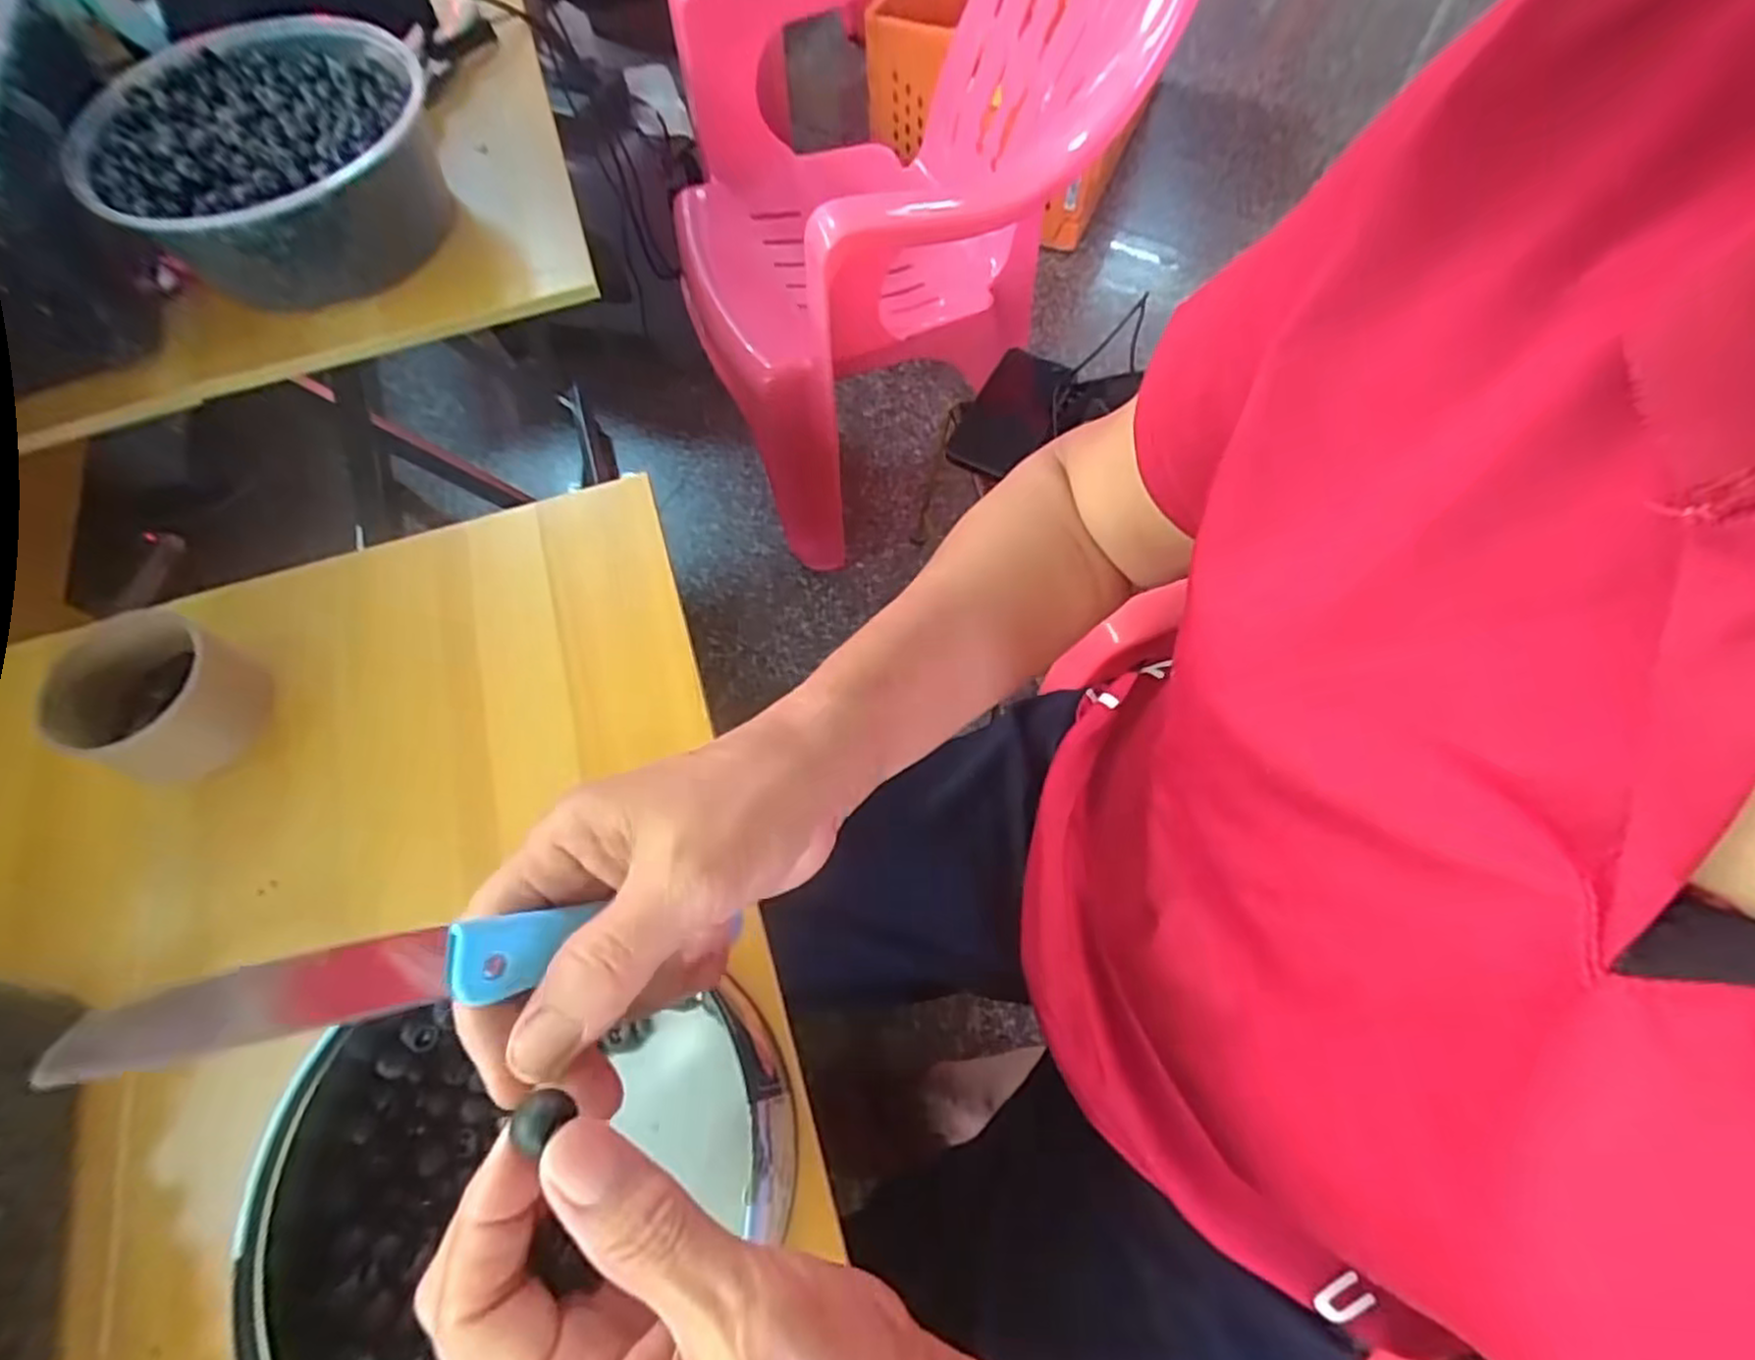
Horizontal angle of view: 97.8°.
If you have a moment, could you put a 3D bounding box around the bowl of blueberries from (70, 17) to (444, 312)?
[{"bbox_3d":[-0.446,-0.391,0.588,0.206,0.093,0.226,-1,64,2],"label":"bowl of blueberries"}]

